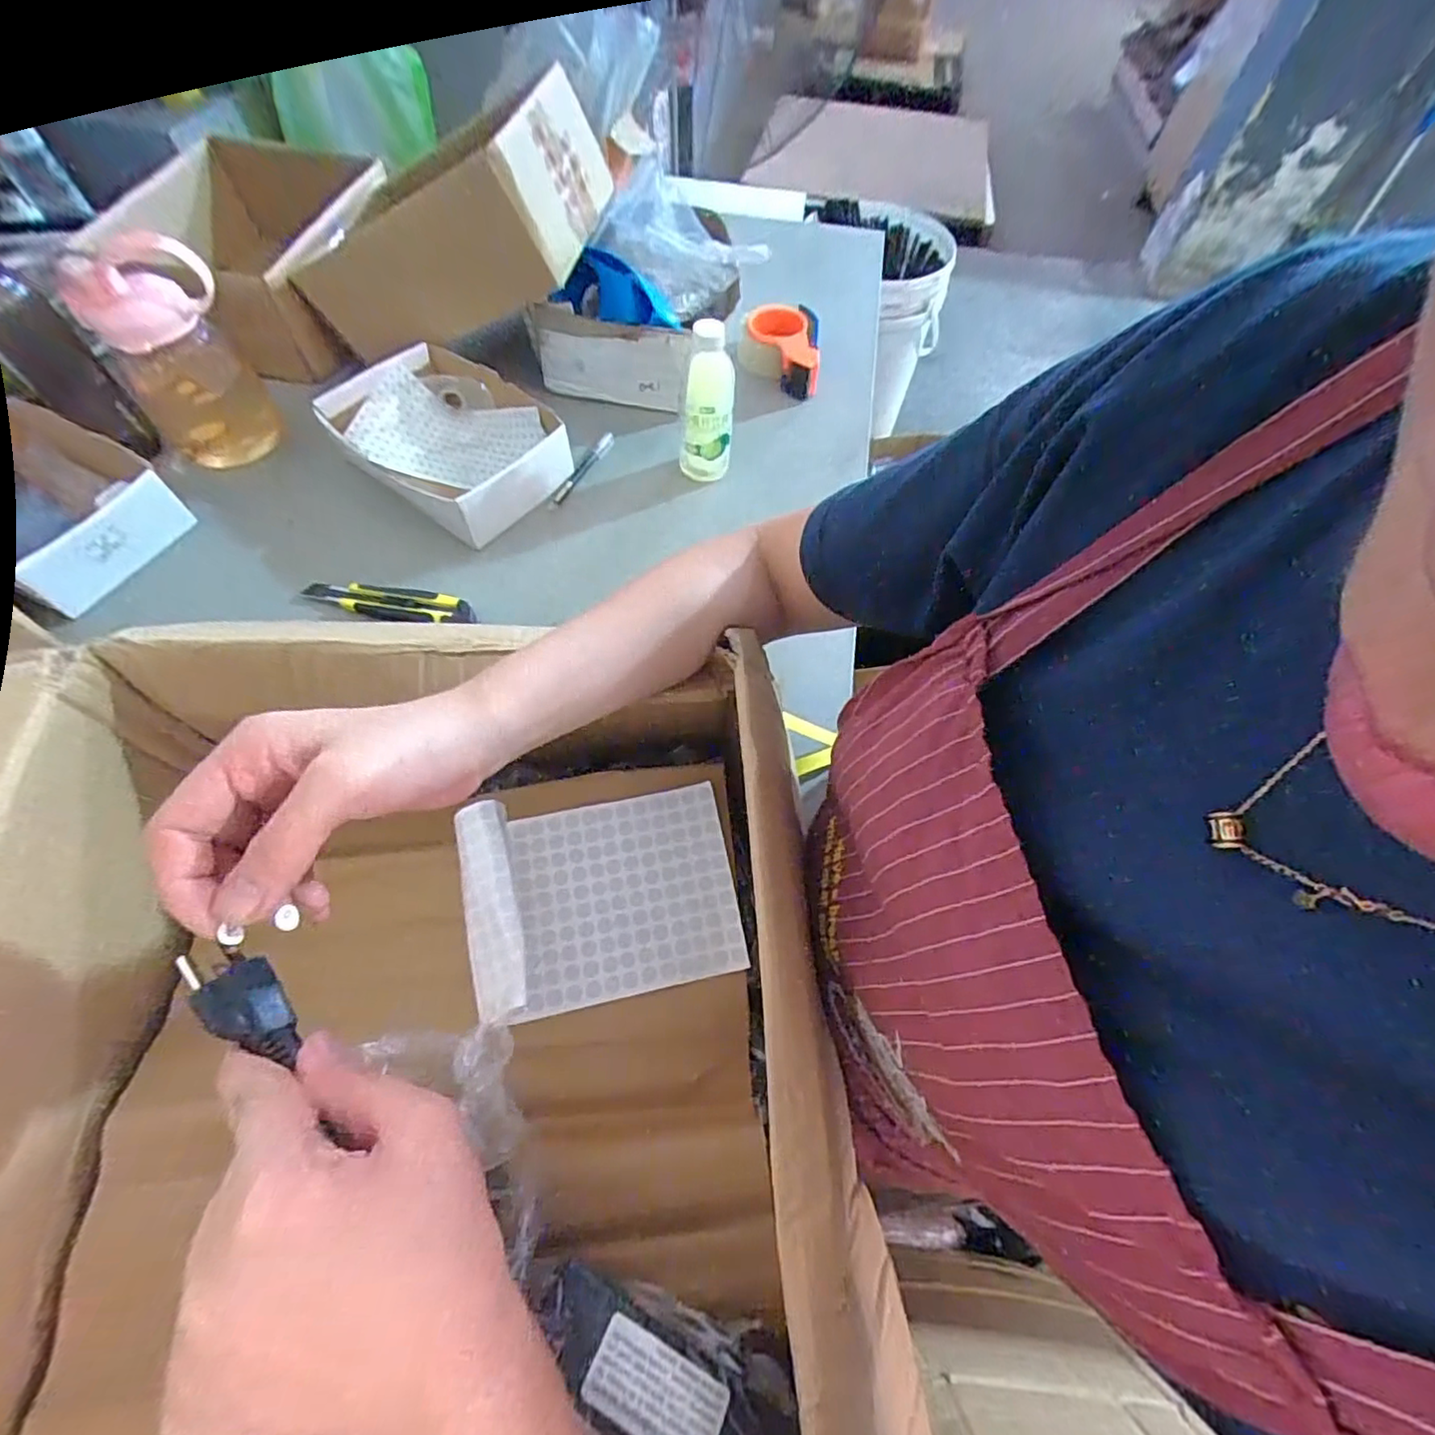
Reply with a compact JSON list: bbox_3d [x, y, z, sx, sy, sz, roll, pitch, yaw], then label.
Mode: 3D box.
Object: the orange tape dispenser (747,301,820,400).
[{"bbox_3d":[0.088,-0.499,0.835,0.092,0.066,0.122,3,62,-1],"label":"orange tape dispenser"}]

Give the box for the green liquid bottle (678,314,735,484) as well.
[{"bbox_3d":[-0.012,-0.337,0.671,0.057,0.167,0.059,1,62,-2],"label":"green liquid bottle"}]

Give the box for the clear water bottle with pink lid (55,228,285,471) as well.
[{"bbox_3d":[-0.580,-0.389,0.667,0.086,0.208,0.117,38,67,16],"label":"clear water bottle with pink lid"}]

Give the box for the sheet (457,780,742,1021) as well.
[{"bbox_3d":[-0.071,0.108,0.392,0.160,0.055,0.122,-11,63,-8],"label":"sheet"}]

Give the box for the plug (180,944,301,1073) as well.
[{"bbox_3d":[-0.189,0.113,0.248,0.058,0.013,0.022,35,66,13],"label":"plug"}]

